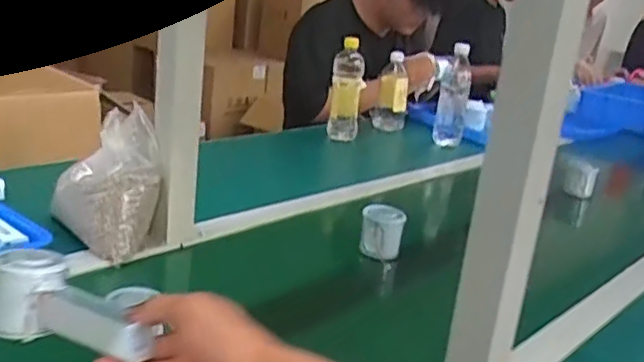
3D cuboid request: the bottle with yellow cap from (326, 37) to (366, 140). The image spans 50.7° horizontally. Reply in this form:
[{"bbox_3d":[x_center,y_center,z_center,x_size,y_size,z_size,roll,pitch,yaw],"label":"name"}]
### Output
[{"bbox_3d":[0.054,-0.188,1.483,0.059,0.240,0.059,2,19,-15],"label":"bottle with yellow cap"}]

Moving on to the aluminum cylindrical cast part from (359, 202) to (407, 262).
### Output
[{"bbox_3d":[0.080,0.068,0.909,0.056,0.061,0.054,10,18,8],"label":"aluminum cylindrical cast part"}]

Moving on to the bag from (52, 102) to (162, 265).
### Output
[{"bbox_3d":[-0.258,0.001,0.819,0.120,0.146,0.117,1,19,-20],"label":"bag"}]

